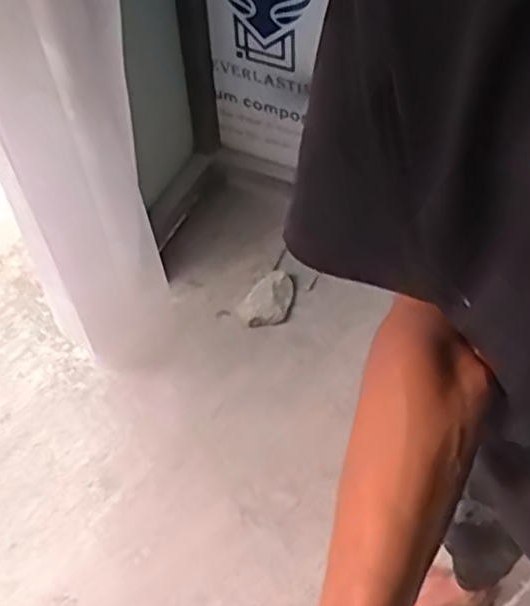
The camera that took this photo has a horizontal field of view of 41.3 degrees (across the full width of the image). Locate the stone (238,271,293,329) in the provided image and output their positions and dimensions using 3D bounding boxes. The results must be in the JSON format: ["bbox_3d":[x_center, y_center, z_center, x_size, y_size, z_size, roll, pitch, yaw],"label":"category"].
[{"bbox_3d":[0.013,-0.006,1.768,0.108,0.044,0.176,32,59,24],"label":"stone"}]

